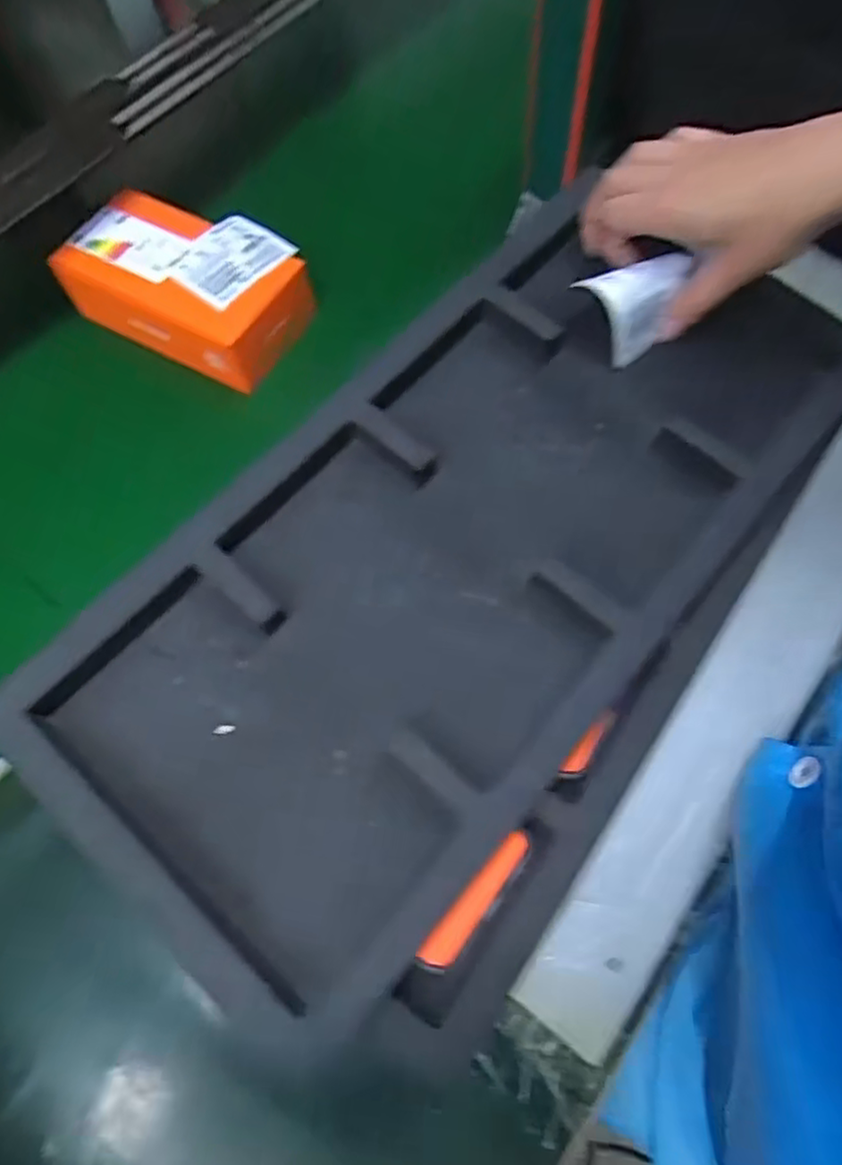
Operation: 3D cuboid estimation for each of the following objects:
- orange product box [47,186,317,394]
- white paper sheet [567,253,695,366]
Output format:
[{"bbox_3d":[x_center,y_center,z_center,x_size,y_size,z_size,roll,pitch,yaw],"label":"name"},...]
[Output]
[{"bbox_3d":[-0.192,-0.252,0.551,0.203,0.062,0.109,28,70,14],"label":"orange product box"},{"bbox_3d":[0.130,-0.161,0.389,0.062,0.022,0.052,-25,84,-6],"label":"white paper sheet"}]

